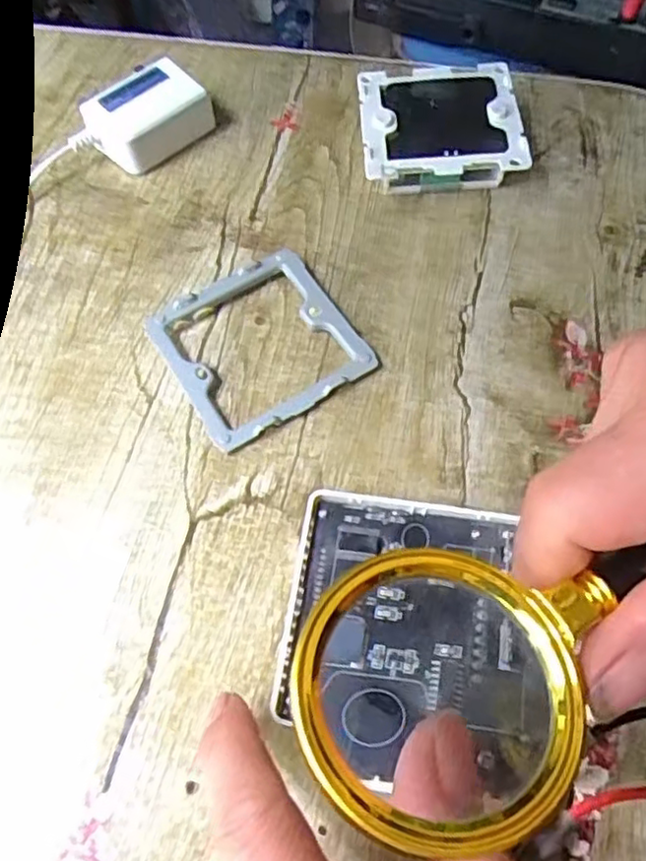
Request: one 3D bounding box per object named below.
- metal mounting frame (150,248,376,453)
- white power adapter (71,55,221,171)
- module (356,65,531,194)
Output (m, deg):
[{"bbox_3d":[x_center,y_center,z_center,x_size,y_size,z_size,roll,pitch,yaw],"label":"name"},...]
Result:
[{"bbox_3d":[-0.030,-0.041,0.305,0.085,0.010,0.083,-30,65,-12],"label":"metal mounting frame"},{"bbox_3d":[-0.104,-0.177,0.369,0.046,0.030,0.068,40,71,21],"label":"white power adapter"},{"bbox_3d":[0.062,-0.160,0.351,0.081,0.029,0.079,-3,62,2],"label":"module"}]

